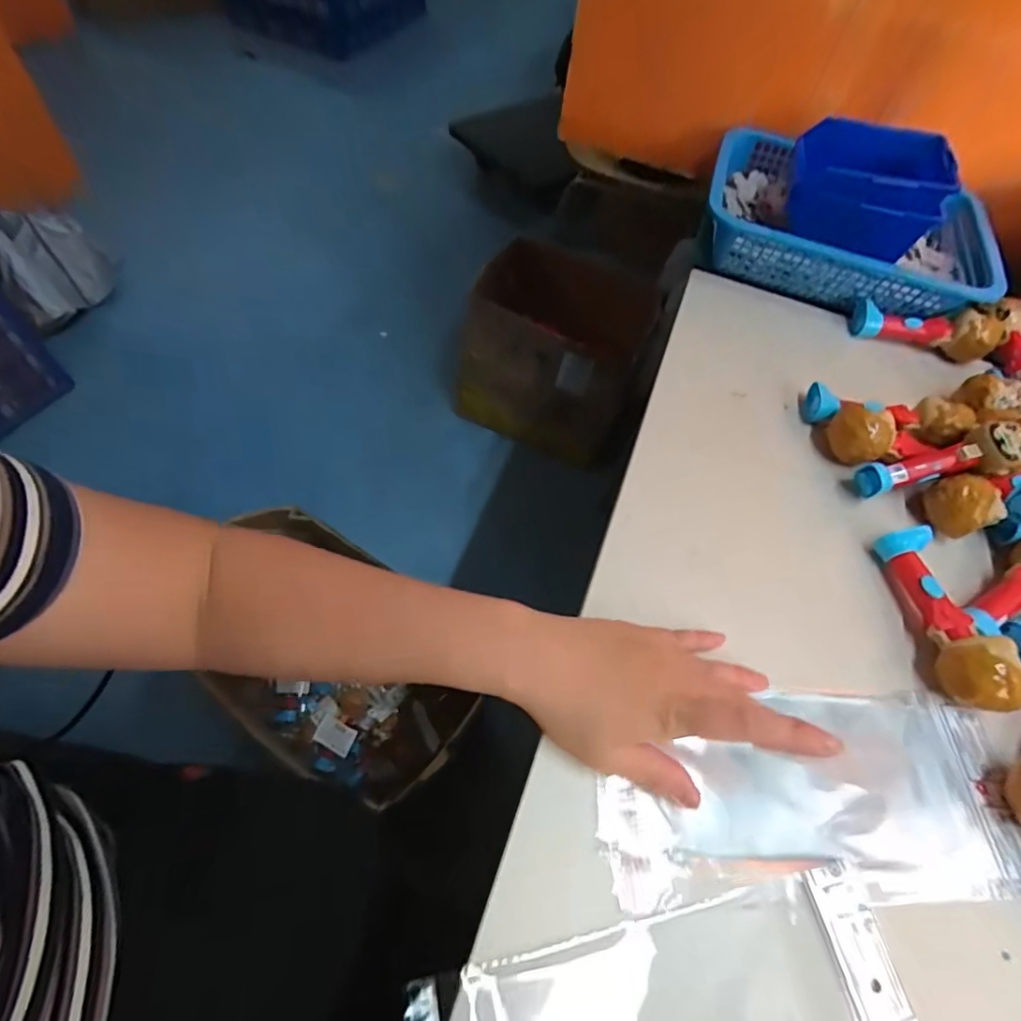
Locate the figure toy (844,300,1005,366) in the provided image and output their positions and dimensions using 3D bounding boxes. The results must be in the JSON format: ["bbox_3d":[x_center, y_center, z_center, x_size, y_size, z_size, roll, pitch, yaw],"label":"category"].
[{"bbox_3d":[0.417,-0.184,0.526,0.136,0.041,0.045,15,58,3],"label":"figure toy"}]

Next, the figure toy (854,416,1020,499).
[{"bbox_3d":[0.337,-0.037,0.410,0.124,0.041,0.036,-16,57,13],"label":"figure toy"}]

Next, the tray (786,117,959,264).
[{"bbox_3d":[0.354,-0.329,0.534,0.135,0.067,0.131,23,59,7],"label":"tray"}]

